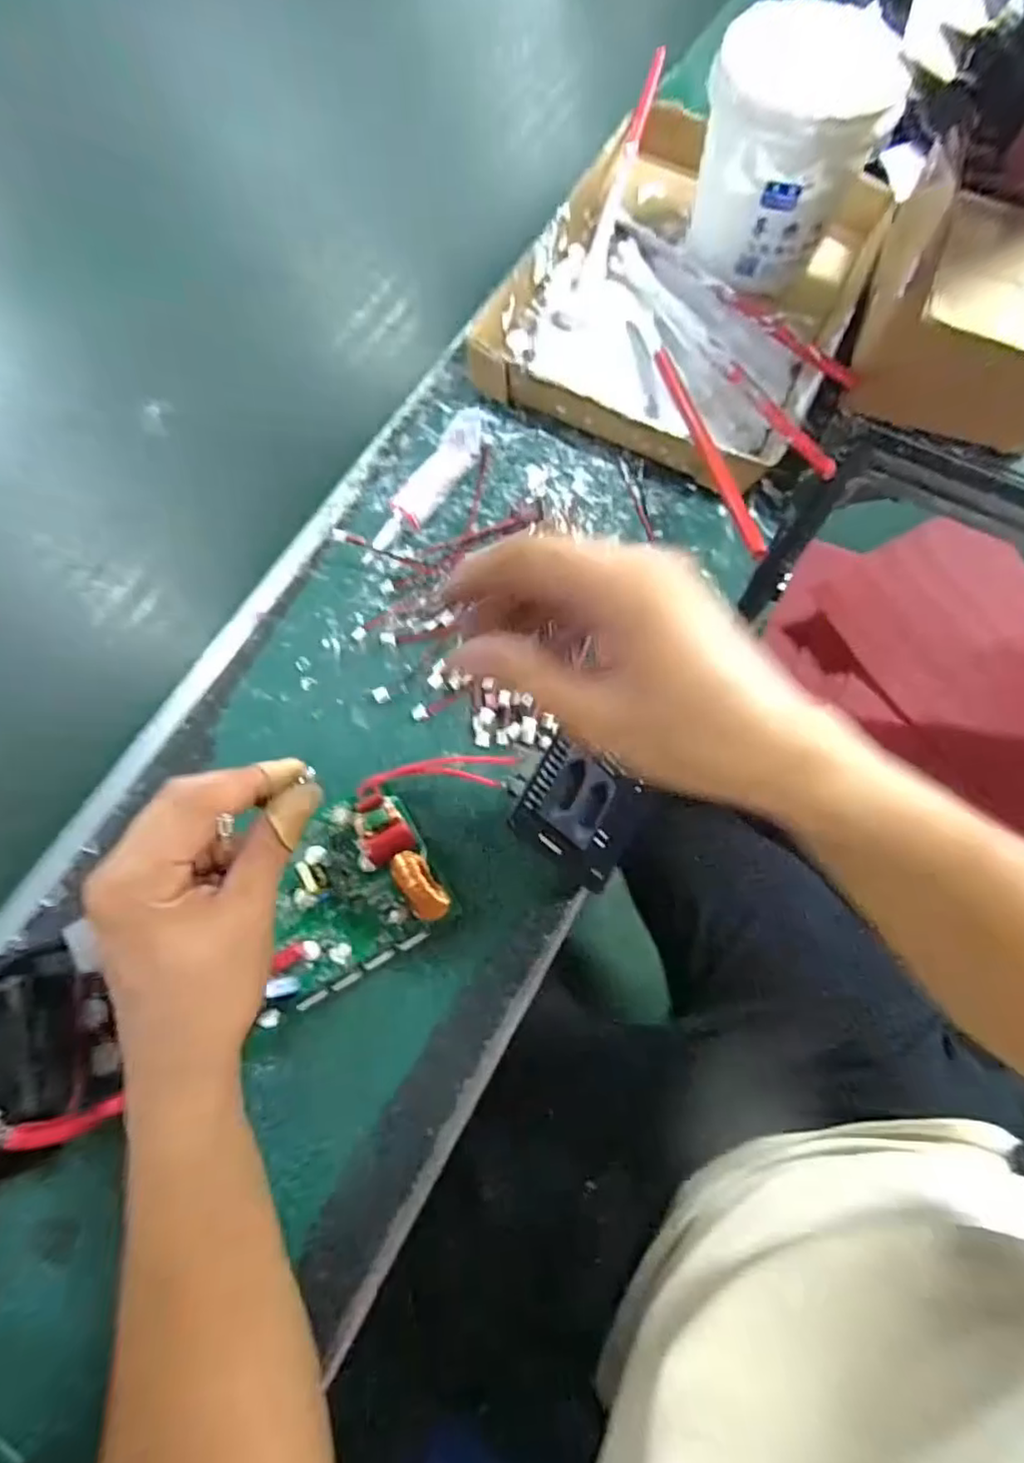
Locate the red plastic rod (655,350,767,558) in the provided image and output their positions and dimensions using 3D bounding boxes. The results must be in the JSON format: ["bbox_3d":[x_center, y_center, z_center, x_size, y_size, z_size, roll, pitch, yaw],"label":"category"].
[{"bbox_3d":[0.125,-0.189,0.404,0.010,0.009,0.201,-9,60,-2],"label":"red plastic rod"}]

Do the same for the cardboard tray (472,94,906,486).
[{"bbox_3d":[0.132,-0.343,0.470,0.245,0.048,0.355,27,75,8],"label":"cardboard tray"}]

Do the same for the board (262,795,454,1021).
[{"bbox_3d":[-0.099,0.092,0.346,0.112,0.038,0.091,-28,75,-8],"label":"board"}]

